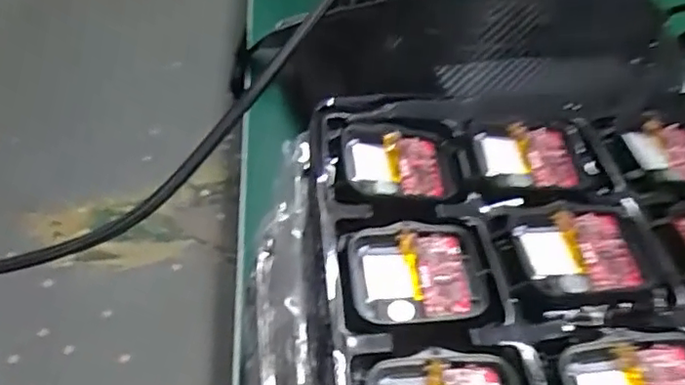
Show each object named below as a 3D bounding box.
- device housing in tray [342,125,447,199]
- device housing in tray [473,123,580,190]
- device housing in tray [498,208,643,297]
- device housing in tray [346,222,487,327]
[{"bbox_3d":[0.021,-0.011,0.232,0.038,0.007,0.034,-2,46,-5],"label":"device housing in tray"},{"bbox_3d":[0.071,-0.013,0.236,0.038,0.005,0.033,3,46,-1],"label":"device housing in tray"},{"bbox_3d":[0.078,0.021,0.205,0.047,0.006,0.035,1,46,-3],"label":"device housing in tray"},{"bbox_3d":[0.025,0.027,0.202,0.044,0.007,0.036,-7,47,-10],"label":"device housing in tray"}]

